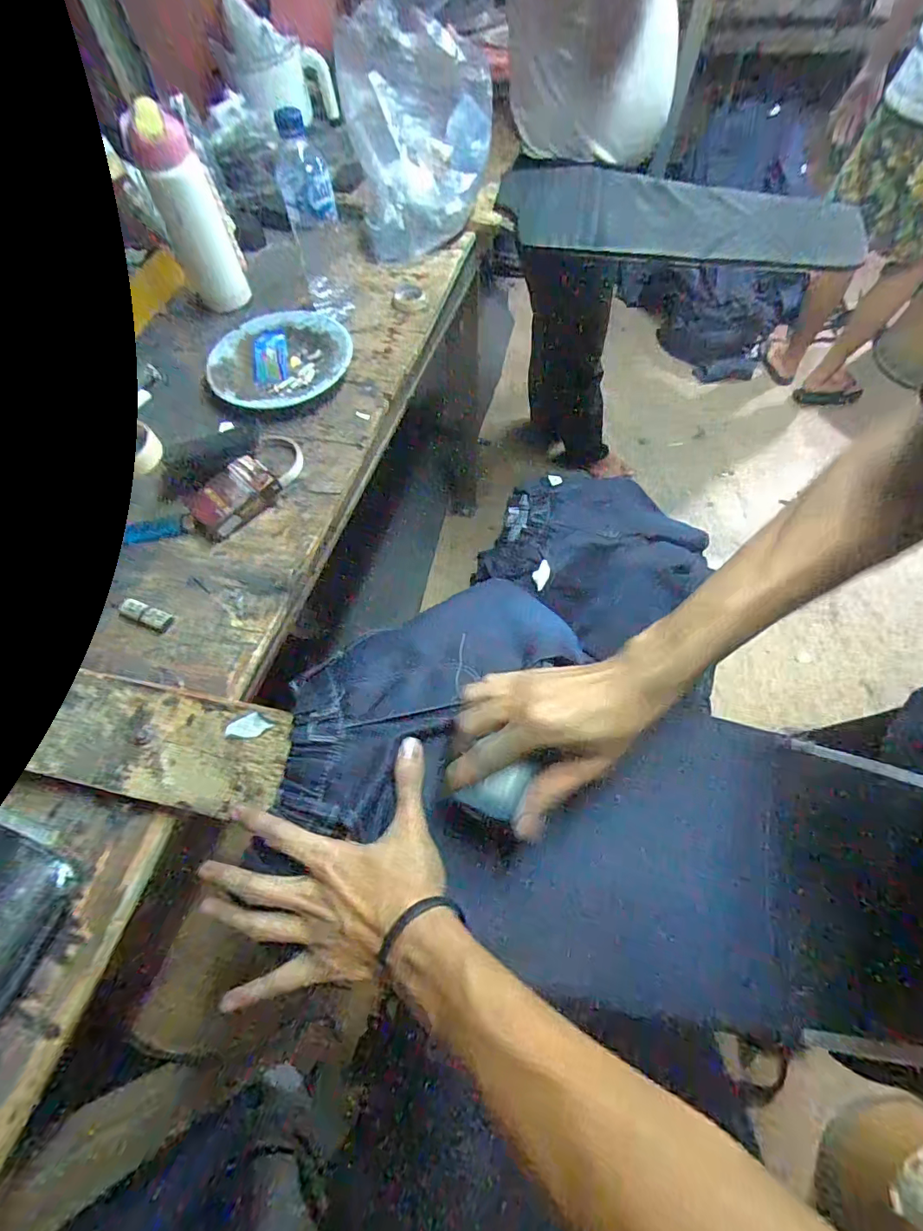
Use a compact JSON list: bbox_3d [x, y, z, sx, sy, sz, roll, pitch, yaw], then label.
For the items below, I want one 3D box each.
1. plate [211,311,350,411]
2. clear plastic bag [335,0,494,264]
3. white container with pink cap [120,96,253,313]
[{"bbox_3d":[-0.246,-0.351,0.662,0.185,0.021,0.179,0,63,1],"label":"plate"},{"bbox_3d":[-0.059,-0.715,0.723,0.219,0.261,0.163,-7,63,-3],"label":"clear plastic bag"},{"bbox_3d":[-0.378,-0.546,0.685,0.073,0.234,0.065,39,70,19],"label":"white container with pink cap"}]

